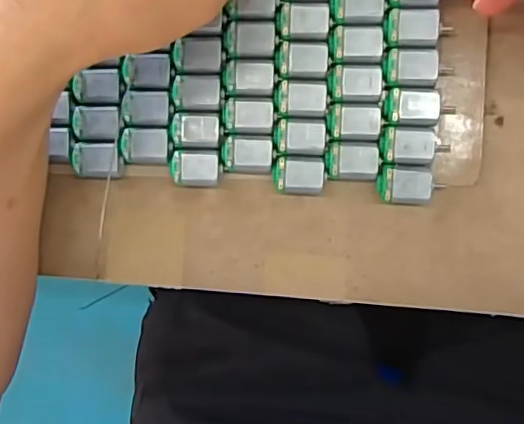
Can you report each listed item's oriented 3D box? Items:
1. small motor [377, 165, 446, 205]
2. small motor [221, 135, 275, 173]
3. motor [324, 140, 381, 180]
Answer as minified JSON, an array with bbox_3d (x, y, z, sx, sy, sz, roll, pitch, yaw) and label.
[{"bbox_3d":[0.076,-0.014,0.300,0.032,0.016,0.019,4,92,6],"label":"small motor"},{"bbox_3d":[-0.006,-0.030,0.309,0.027,0.016,0.020,2,92,6],"label":"small motor"},{"bbox_3d":[0.047,-0.026,0.304,0.027,0.015,0.020,3,92,6],"label":"motor"}]

